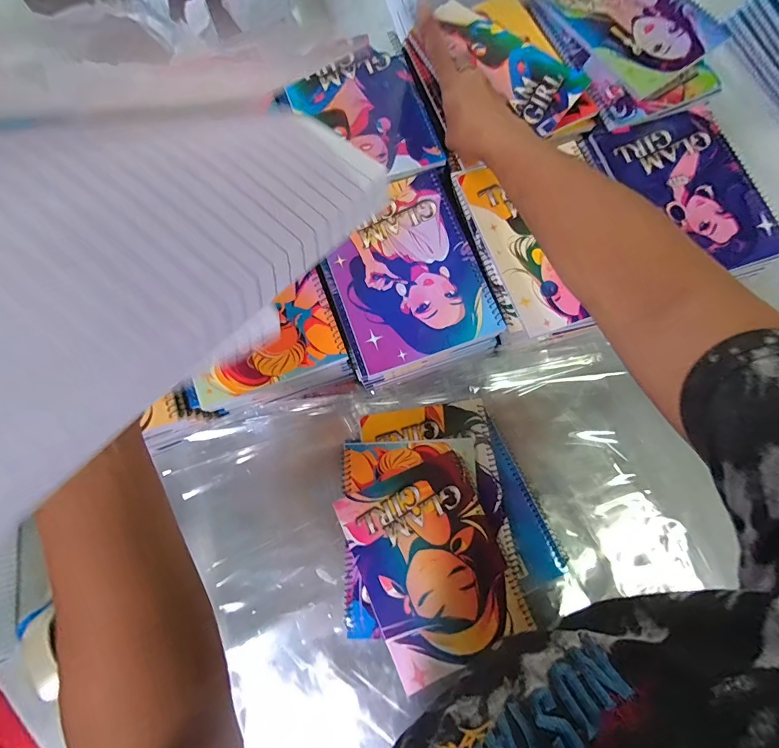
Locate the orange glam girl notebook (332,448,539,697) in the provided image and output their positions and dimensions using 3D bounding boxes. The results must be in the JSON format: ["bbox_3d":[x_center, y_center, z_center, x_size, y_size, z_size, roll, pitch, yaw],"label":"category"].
[{"bbox_3d":[0.046,0.197,0.416,0.148,0.008,0.191,-24,79,-5],"label":"orange glam girl notebook"}]

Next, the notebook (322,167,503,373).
[{"bbox_3d":[0.018,-0.113,0.414,0.153,0.008,0.195,-18,77,-4],"label":"notebook"}]

